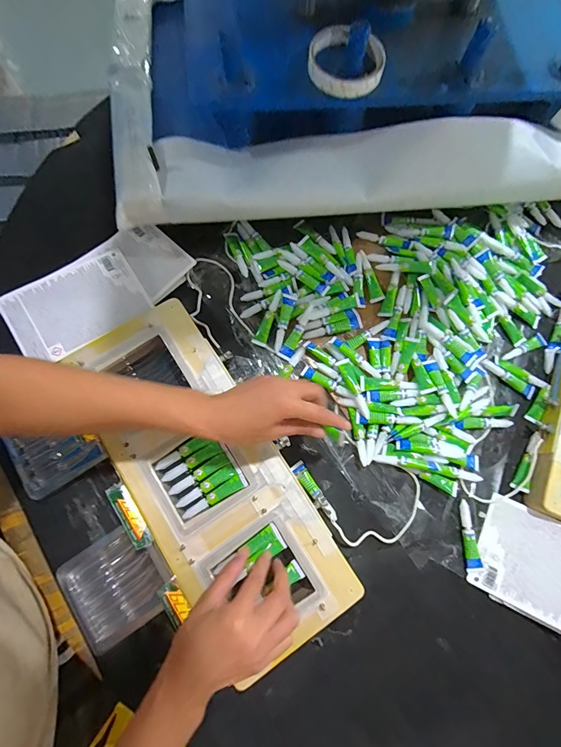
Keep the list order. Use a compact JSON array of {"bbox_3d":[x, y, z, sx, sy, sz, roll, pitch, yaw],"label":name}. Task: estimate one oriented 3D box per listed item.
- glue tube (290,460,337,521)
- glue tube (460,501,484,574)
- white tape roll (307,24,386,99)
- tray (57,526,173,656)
[{"bbox_3d":[0.042,0.147,0.444,0.016,0.021,0.078,-34,80,-11],"label":"glue tube"},{"bbox_3d":[0.236,0.204,0.446,0.019,0.008,0.084,-4,76,-4],"label":"glue tube"},{"bbox_3d":[0.071,-0.355,0.403,0.088,0.023,0.088,43,77,8],"label":"white tape roll"},{"bbox_3d":[-0.185,0.241,0.413,0.102,0.035,0.102,-34,79,-11],"label":"tray"}]

